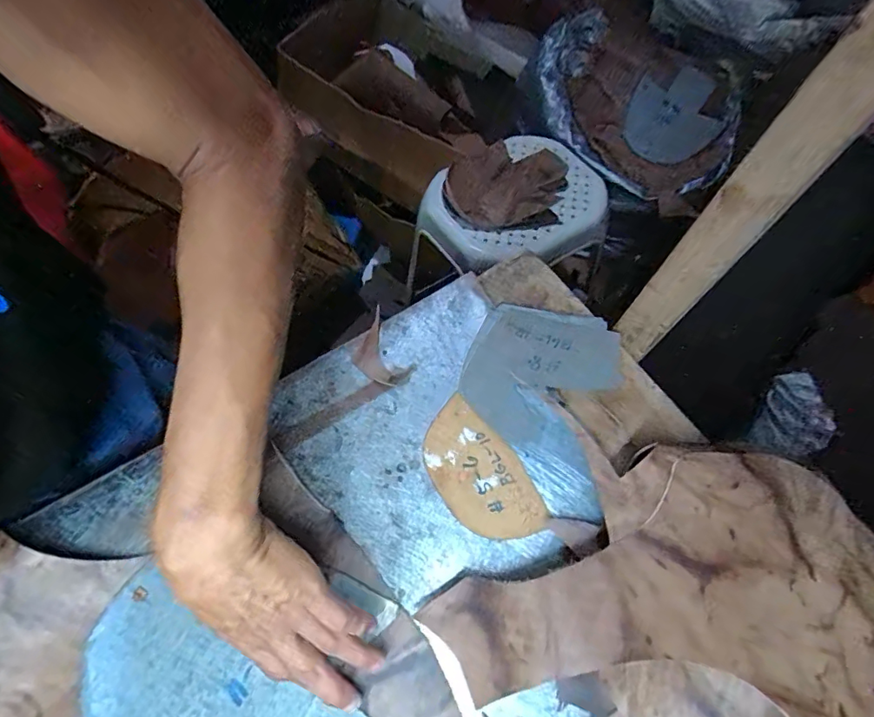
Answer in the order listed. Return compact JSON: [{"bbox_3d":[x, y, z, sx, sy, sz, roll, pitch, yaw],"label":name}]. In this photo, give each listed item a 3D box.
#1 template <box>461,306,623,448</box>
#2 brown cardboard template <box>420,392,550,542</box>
[{"bbox_3d":[0.091,0.001,0.462,0.145,0.013,0.117,-37,72,-17],"label":"template"},{"bbox_3d":[0.035,0.099,0.424,0.071,0.006,0.124,-39,73,-18],"label":"brown cardboard template"}]

